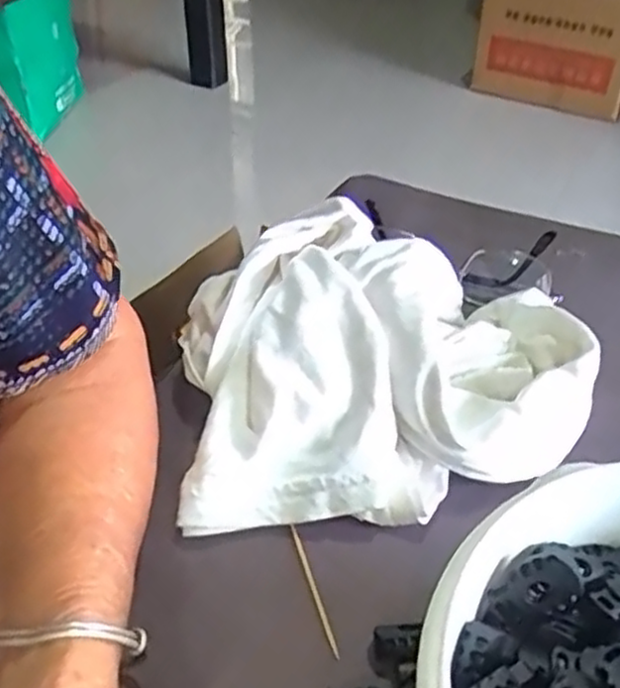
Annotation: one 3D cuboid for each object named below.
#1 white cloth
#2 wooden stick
[{"bbox_3d":[0.034,0.004,0.344,0.187,0.073,0.140,-4,40,-4],"label":"white cloth"},{"bbox_3d":[0.002,0.094,0.290,0.004,0.004,0.059,-13,40,-13],"label":"wooden stick"}]

